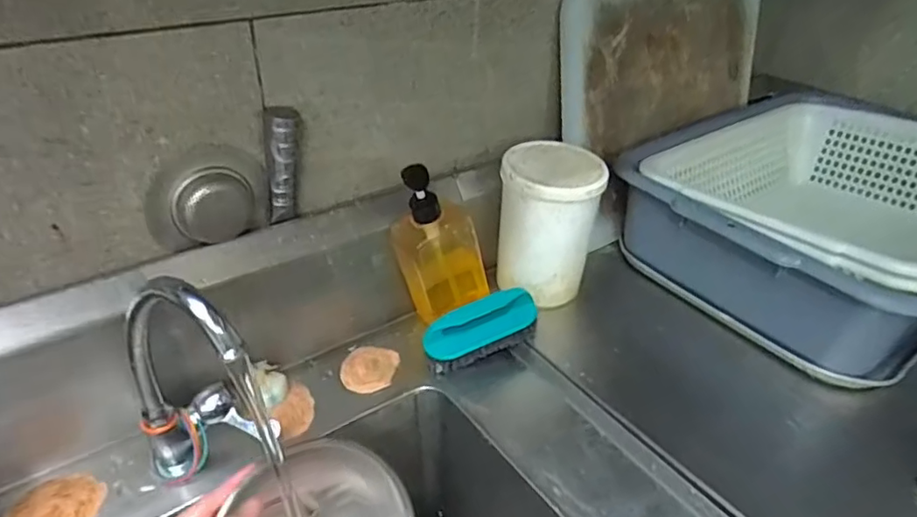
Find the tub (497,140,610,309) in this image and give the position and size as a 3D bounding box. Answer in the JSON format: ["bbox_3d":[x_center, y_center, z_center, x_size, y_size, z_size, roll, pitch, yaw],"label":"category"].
[{"bbox_3d":[0.105,-0.038,0.689,0.107,0.163,0.115,1,35,-1],"label":"tub"}]

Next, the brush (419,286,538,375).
[{"bbox_3d":[0.025,0.080,0.646,0.131,0.053,0.040,-23,41,-11],"label":"brush"}]

